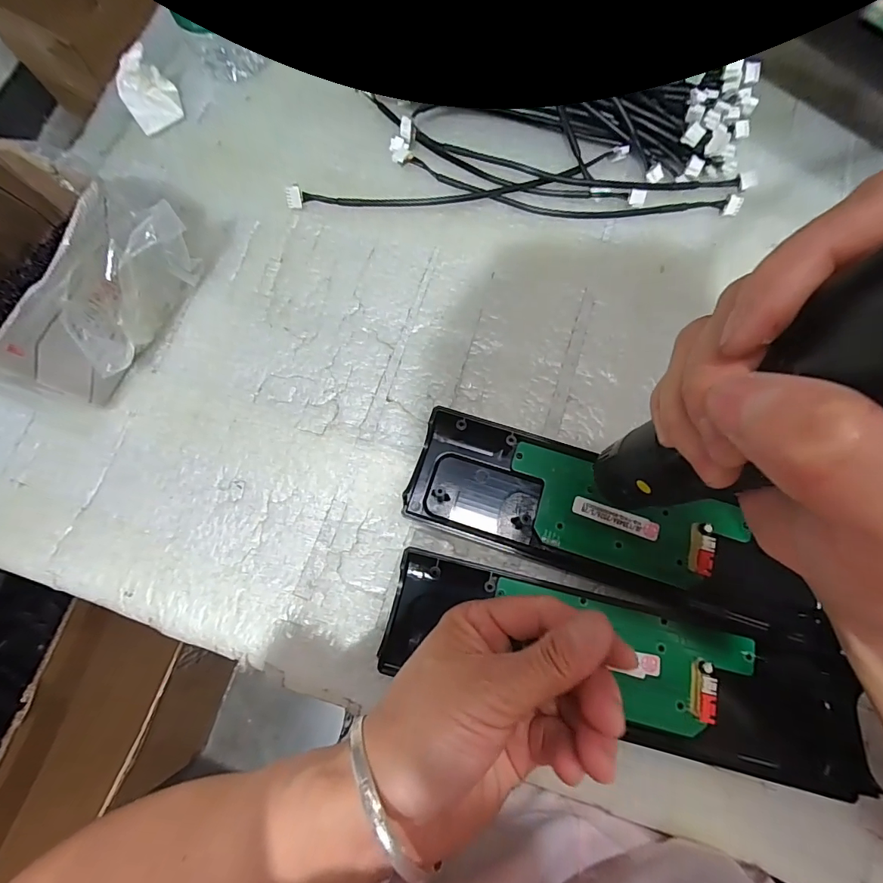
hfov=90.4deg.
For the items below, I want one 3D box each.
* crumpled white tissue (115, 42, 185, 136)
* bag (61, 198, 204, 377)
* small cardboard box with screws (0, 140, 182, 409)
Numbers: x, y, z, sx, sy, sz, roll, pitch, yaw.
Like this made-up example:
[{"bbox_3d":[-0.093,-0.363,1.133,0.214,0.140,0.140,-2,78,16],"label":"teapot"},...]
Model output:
[{"bbox_3d":[-0.227,-0.270,0.337,0.040,0.032,0.040,-34,78,-6],"label":"crumpled white tissue"},{"bbox_3d":[-0.190,-0.093,0.275,0.024,0.065,0.099,21,78,7],"label":"bag"},{"bbox_3d":[-0.239,-0.097,0.271,0.103,0.077,0.127,24,78,7],"label":"small cardboard box with screws"}]

